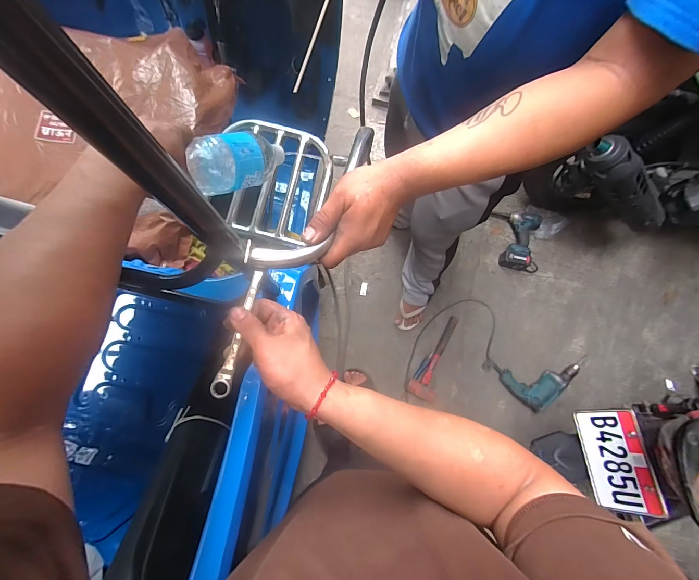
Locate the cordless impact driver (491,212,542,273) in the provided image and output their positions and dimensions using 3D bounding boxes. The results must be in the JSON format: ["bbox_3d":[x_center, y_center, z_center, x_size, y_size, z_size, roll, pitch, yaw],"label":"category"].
[{"bbox_3d":[0.740,-0.217,1.435,0.182,0.104,0.255,2,81,-3],"label":"cordless impact driver"}]

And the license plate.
[{"bbox_3d":[0.687,0.438,0.852,0.015,0.146,0.237,4,70,-31],"label":"license plate"}]

